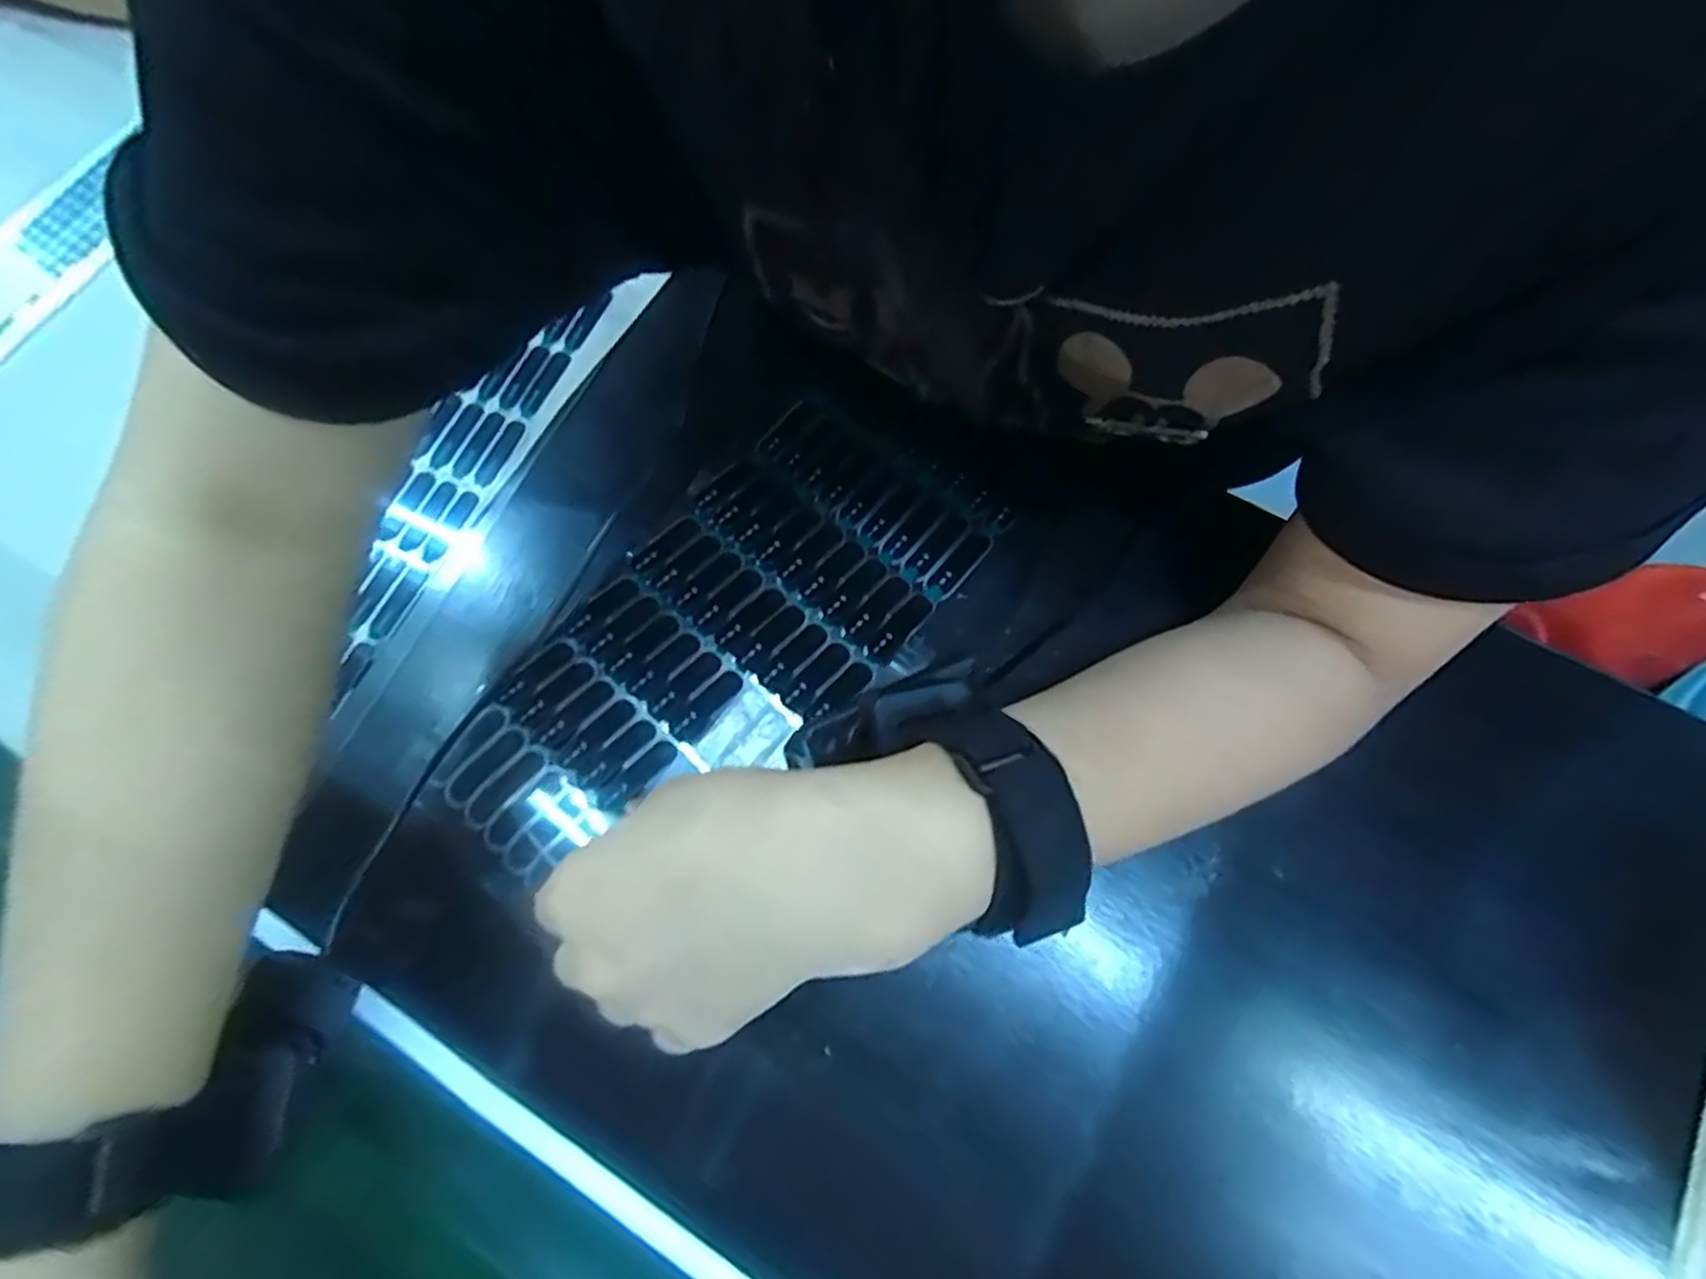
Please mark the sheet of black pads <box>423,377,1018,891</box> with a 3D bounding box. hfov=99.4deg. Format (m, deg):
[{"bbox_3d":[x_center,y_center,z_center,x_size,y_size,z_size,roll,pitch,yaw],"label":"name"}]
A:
[{"bbox_3d":[-0.054,-0.001,0.316,0.118,0.010,0.252,40,79,12],"label":"sheet of black pads"}]

